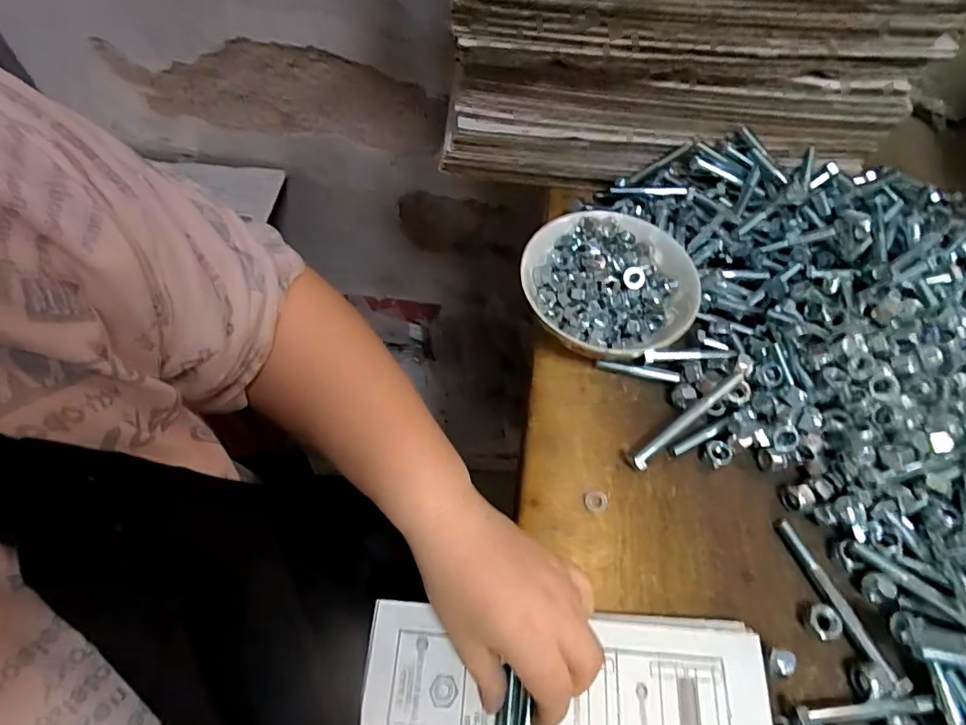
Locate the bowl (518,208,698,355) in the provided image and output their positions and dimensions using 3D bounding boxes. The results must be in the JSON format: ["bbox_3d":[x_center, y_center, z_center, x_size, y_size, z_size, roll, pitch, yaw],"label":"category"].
[{"bbox_3d":[0.098,-0.054,0.422,0.130,0.051,0.125,1,58,-1],"label":"bowl"}]

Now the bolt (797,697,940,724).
[{"bbox_3d":[0.220,0.199,0.302,0.086,0.010,0.010,-2,58,-3],"label":"bolt"}]

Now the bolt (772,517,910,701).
[{"bbox_3d":[0.222,0.149,0.332,0.013,0.016,0.105,-15,60,-11],"label":"bolt"}]

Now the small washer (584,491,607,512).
[{"bbox_3d":[0.078,0.096,0.365,0.016,0.004,0.014,-6,61,-4],"label":"small washer"}]

